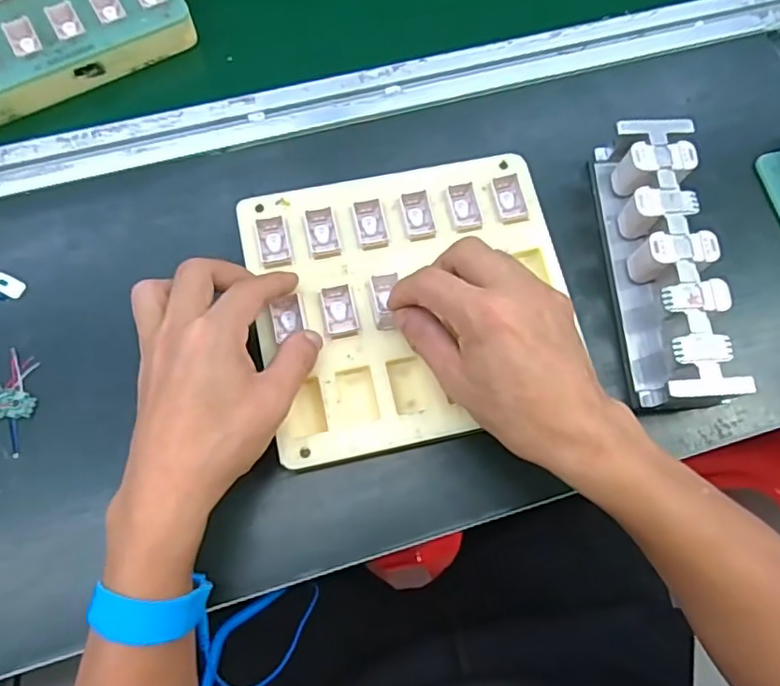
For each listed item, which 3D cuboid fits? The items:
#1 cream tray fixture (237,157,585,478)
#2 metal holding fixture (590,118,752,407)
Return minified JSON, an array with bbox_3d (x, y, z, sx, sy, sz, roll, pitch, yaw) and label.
[{"bbox_3d":[0.015,-0.028,0.380,0.196,0.021,0.177,-11,72,-6],"label":"cream tray fixture"},{"bbox_3d":[0.179,-0.053,0.392,0.052,0.049,0.189,-3,73,-4],"label":"metal holding fixture"}]

